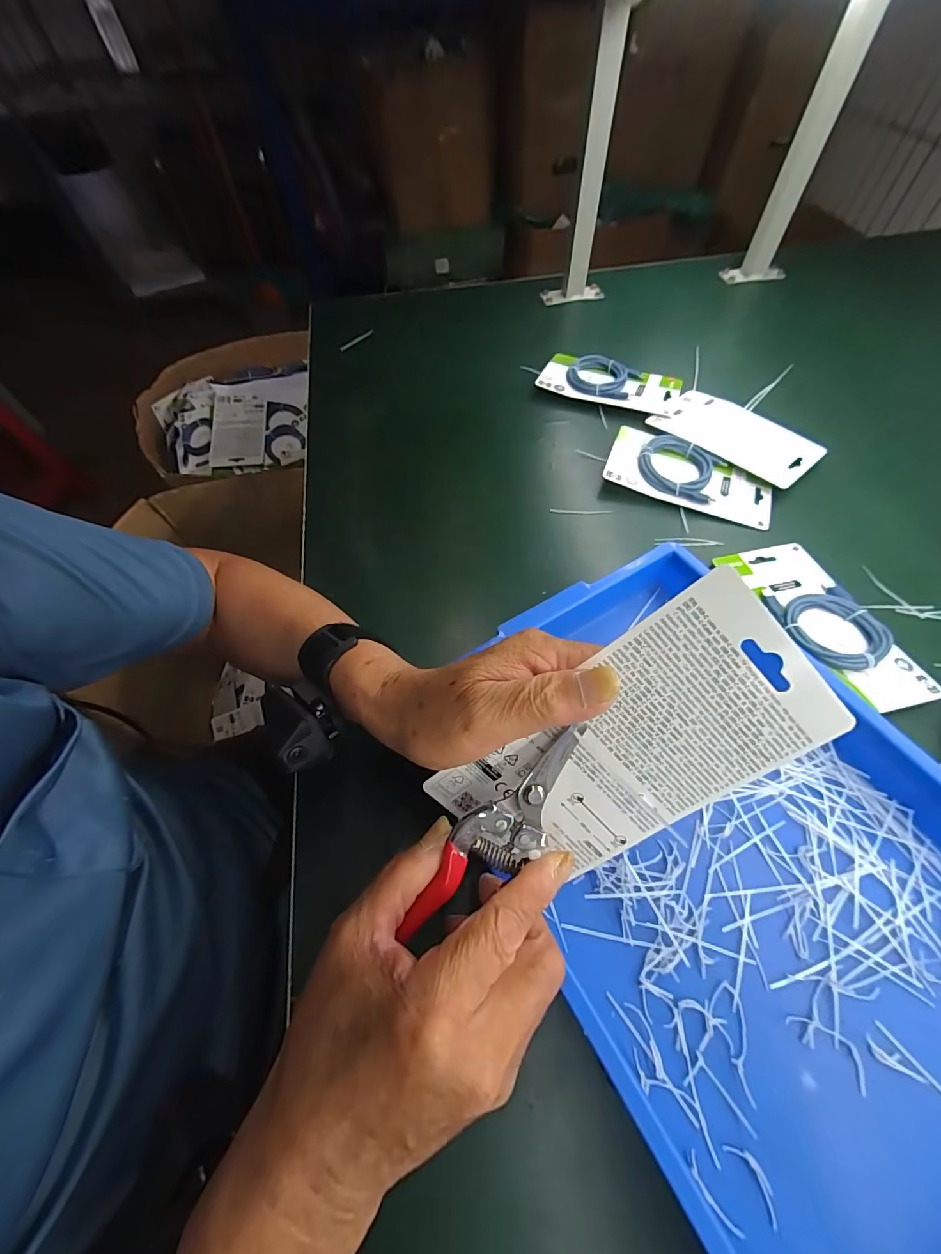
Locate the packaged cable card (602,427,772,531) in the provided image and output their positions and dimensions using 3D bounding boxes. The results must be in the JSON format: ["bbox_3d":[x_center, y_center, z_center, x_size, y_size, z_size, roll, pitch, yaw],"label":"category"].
[{"bbox_3d":[0.244,-0.170,0.490,0.178,0.022,0.092,23,63,16],"label":"packaged cable card"}]

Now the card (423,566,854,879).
[{"bbox_3d":[0.073,0.063,0.212,0.095,0.174,0.004,45,21,-11],"label":"card"}]

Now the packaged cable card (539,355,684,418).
[{"bbox_3d":[0.185,-0.326,0.588,0.177,0.022,0.090,21,62,14],"label":"packaged cable card"}]

